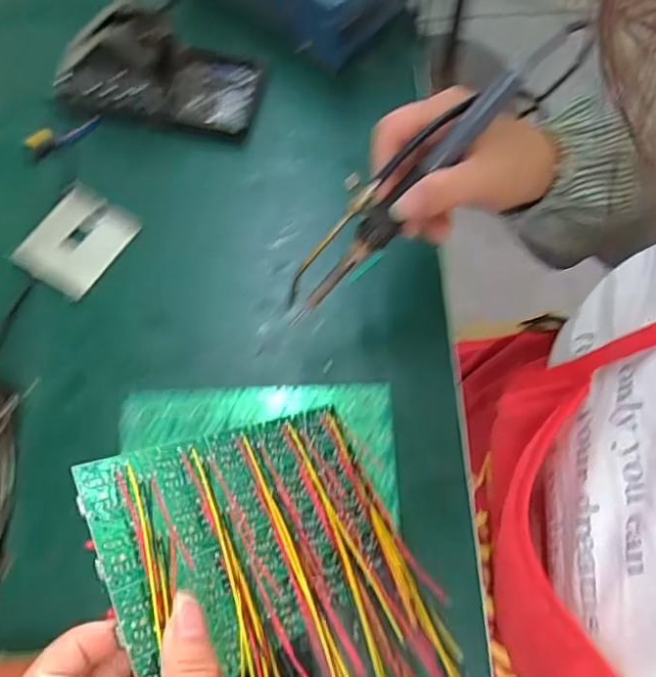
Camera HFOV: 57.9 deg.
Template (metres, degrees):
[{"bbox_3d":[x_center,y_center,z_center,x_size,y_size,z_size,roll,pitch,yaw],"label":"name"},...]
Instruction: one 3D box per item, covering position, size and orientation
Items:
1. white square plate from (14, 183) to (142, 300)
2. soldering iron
[{"bbox_3d":[-0.187,-0.075,0.440,0.061,0.009,0.078,29,73,10],"label":"white square plate"},{"bbox_3d":[0.053,-0.091,0.335,0.218,0.022,0.026,-42,73,16],"label":"soldering iron"}]

